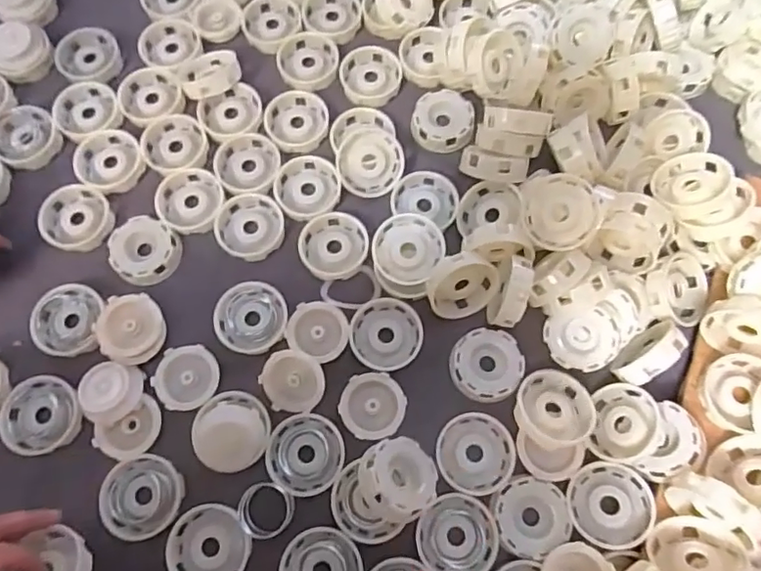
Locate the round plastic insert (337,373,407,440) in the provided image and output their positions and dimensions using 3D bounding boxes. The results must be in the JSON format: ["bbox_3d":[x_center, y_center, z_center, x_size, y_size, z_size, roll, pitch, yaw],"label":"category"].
[{"bbox_3d":[-0.007,0.102,0.459,0.054,0.018,0.051,0,70,1],"label":"round plastic insert"}]

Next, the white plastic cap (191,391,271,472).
[{"bbox_3d":[-0.118,0.115,0.436,0.054,0.032,0.060,5,70,3],"label":"white plastic cap"}]

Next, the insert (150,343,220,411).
[{"bbox_3d":[-0.163,0.077,0.460,0.050,0.008,0.051,0,70,1],"label":"insert"}]

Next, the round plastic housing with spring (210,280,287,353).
[{"bbox_3d":[-0.114,0.030,0.480,0.061,0.021,0.060,0,70,1],"label":"round plastic housing with spring"}]

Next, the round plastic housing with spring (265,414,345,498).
[{"bbox_3d":[-0.061,0.137,0.443,0.061,0.013,0.060,0,70,1],"label":"round plastic housing with spring"}]

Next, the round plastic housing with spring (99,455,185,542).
[{"bbox_3d":[-0.186,0.165,0.430,0.057,0.018,0.060,0,70,1],"label":"round plastic housing with spring"}]

